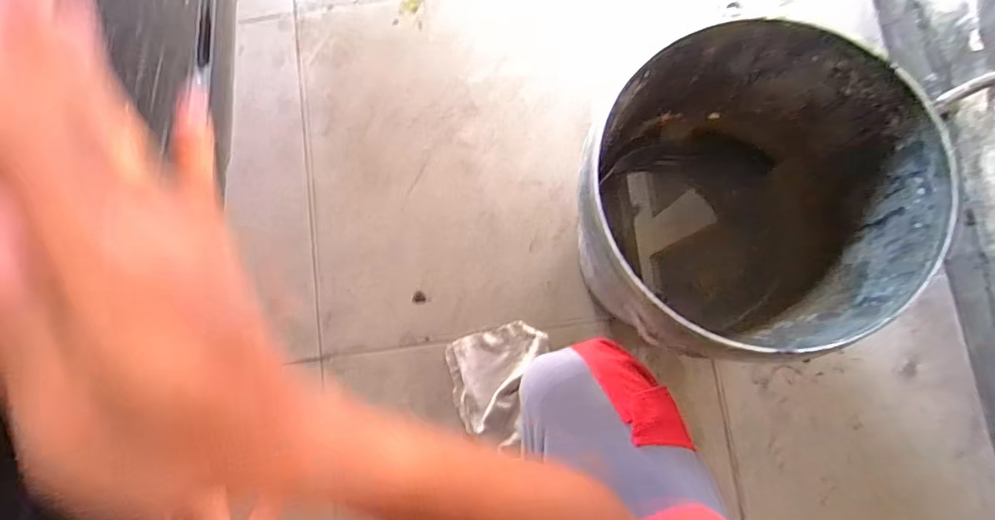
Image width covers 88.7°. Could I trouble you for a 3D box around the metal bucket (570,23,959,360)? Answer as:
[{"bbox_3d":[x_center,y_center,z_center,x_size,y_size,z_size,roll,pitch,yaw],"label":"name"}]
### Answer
[{"bbox_3d":[0.248,-0.052,0.604,0.306,0.343,0.318,0,83,4],"label":"metal bucket"}]

